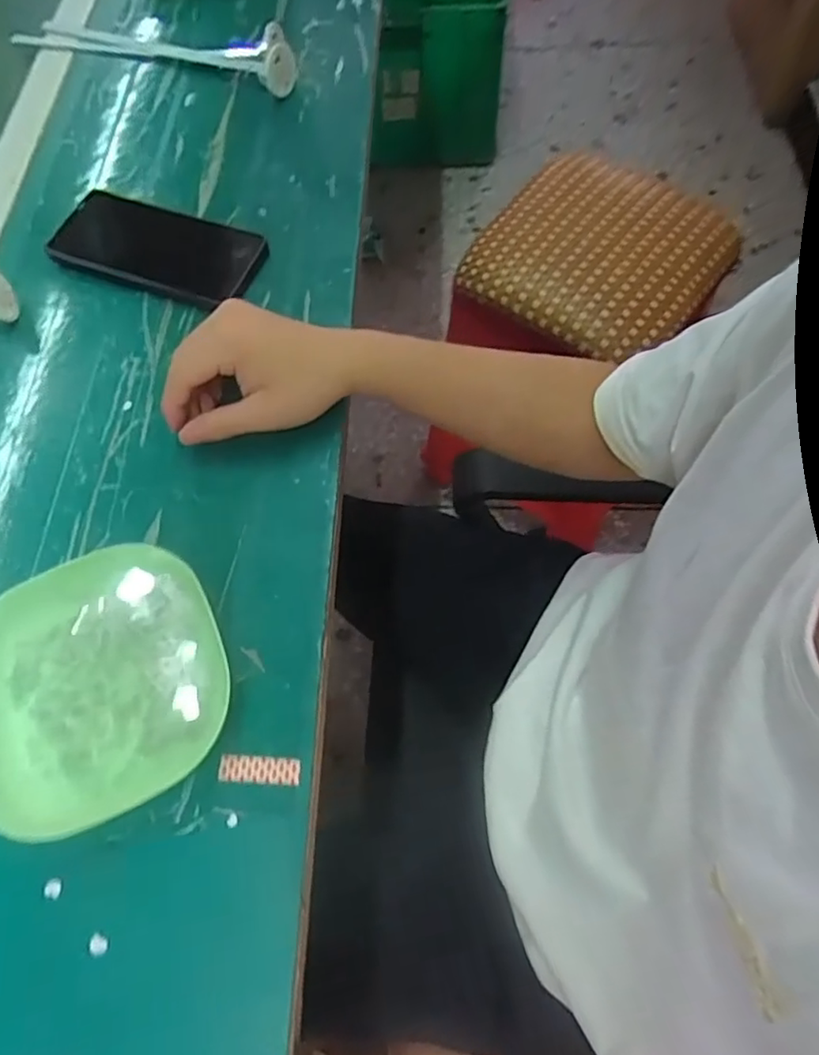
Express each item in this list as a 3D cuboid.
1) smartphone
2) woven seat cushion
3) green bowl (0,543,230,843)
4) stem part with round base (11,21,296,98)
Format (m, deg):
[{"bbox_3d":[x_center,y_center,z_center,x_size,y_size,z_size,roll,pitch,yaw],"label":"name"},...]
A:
[{"bbox_3d":[-0.202,-0.222,0.491,0.169,0.015,0.078,20,69,12],"label":"smartphone"},{"bbox_3d":[0.249,-0.346,0.774,0.269,0.043,0.279,35,72,17],"label":"woven seat cushion"},{"bbox_3d":[-0.173,0.088,0.348,0.133,0.035,0.132,-24,67,-7],"label":"green bowl"},{"bbox_3d":[-0.244,-0.463,0.590,0.300,0.035,0.045,19,68,11],"label":"stem part with round base"}]

